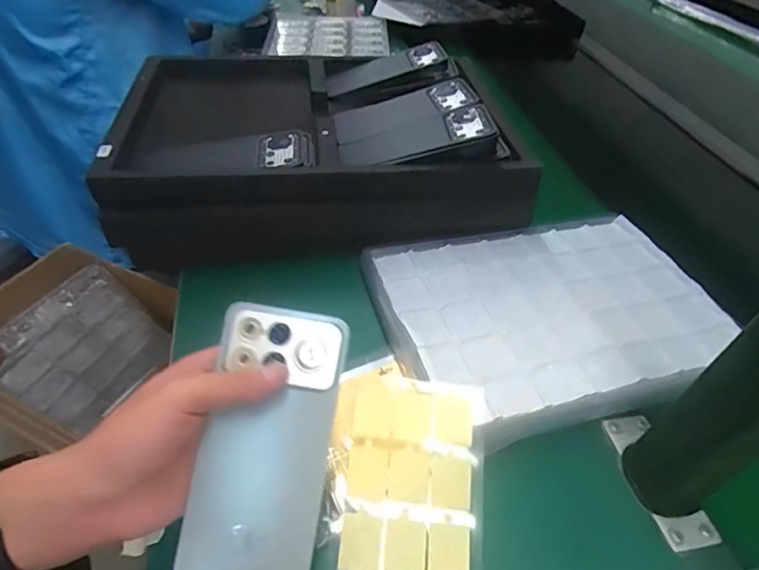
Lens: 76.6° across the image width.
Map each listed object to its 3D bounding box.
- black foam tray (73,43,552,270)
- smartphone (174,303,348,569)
[{"bbox_3d":[-0.069,-0.175,0.565,0.408,0.109,0.311,-5,46,-10],"label":"black foam tray"},{"bbox_3d":[-0.066,0.093,0.280,0.074,0.007,0.157,9,84,-8],"label":"smartphone"}]

